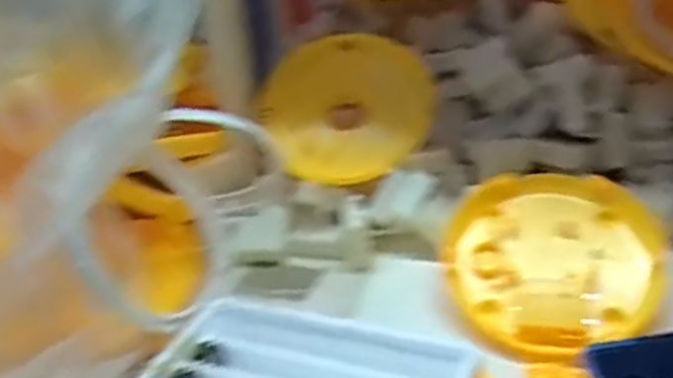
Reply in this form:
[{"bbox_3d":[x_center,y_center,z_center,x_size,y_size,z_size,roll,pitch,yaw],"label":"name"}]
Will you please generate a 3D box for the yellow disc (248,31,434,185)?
[{"bbox_3d":[0.006,-0.089,0.760,0.182,0.167,0.030,18,-6,14],"label":"yellow disc"}]

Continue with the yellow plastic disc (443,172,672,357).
[{"bbox_3d":[0.190,0.066,0.631,0.183,0.035,0.183,-6,52,8],"label":"yellow plastic disc"}]

